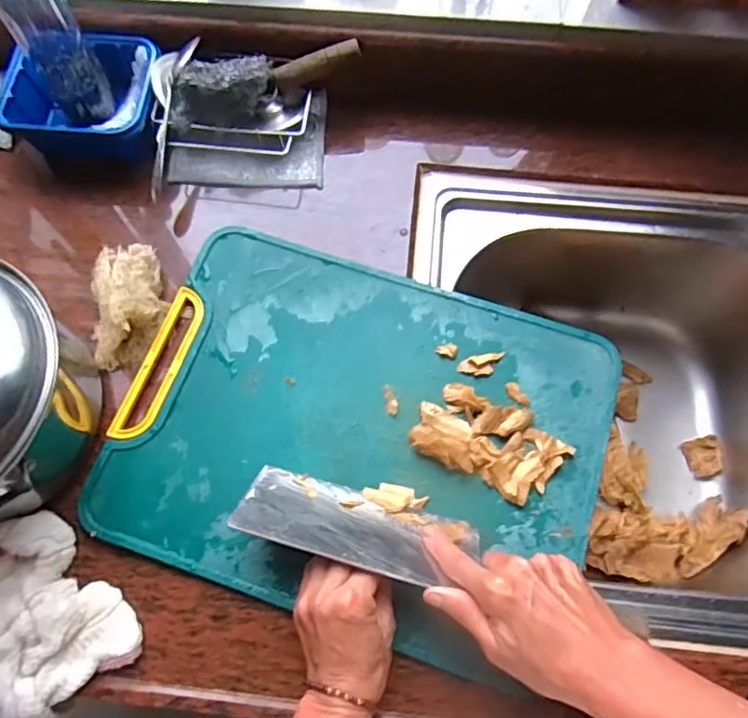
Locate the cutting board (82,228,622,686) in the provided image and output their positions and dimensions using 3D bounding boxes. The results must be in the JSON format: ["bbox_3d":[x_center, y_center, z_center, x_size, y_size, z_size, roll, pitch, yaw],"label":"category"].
[{"bbox_3d":[-0.011,0.059,0.484,0.392,0.018,0.296,18,71,6],"label":"cutting board"}]

